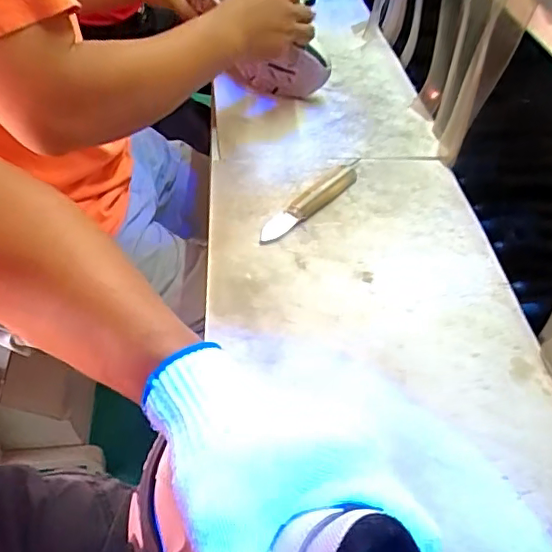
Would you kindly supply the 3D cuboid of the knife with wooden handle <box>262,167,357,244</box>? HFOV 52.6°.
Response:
[{"bbox_3d":[0.038,-0.081,0.616,0.027,0.014,0.157,31,51,25],"label":"knife with wooden handle"}]

